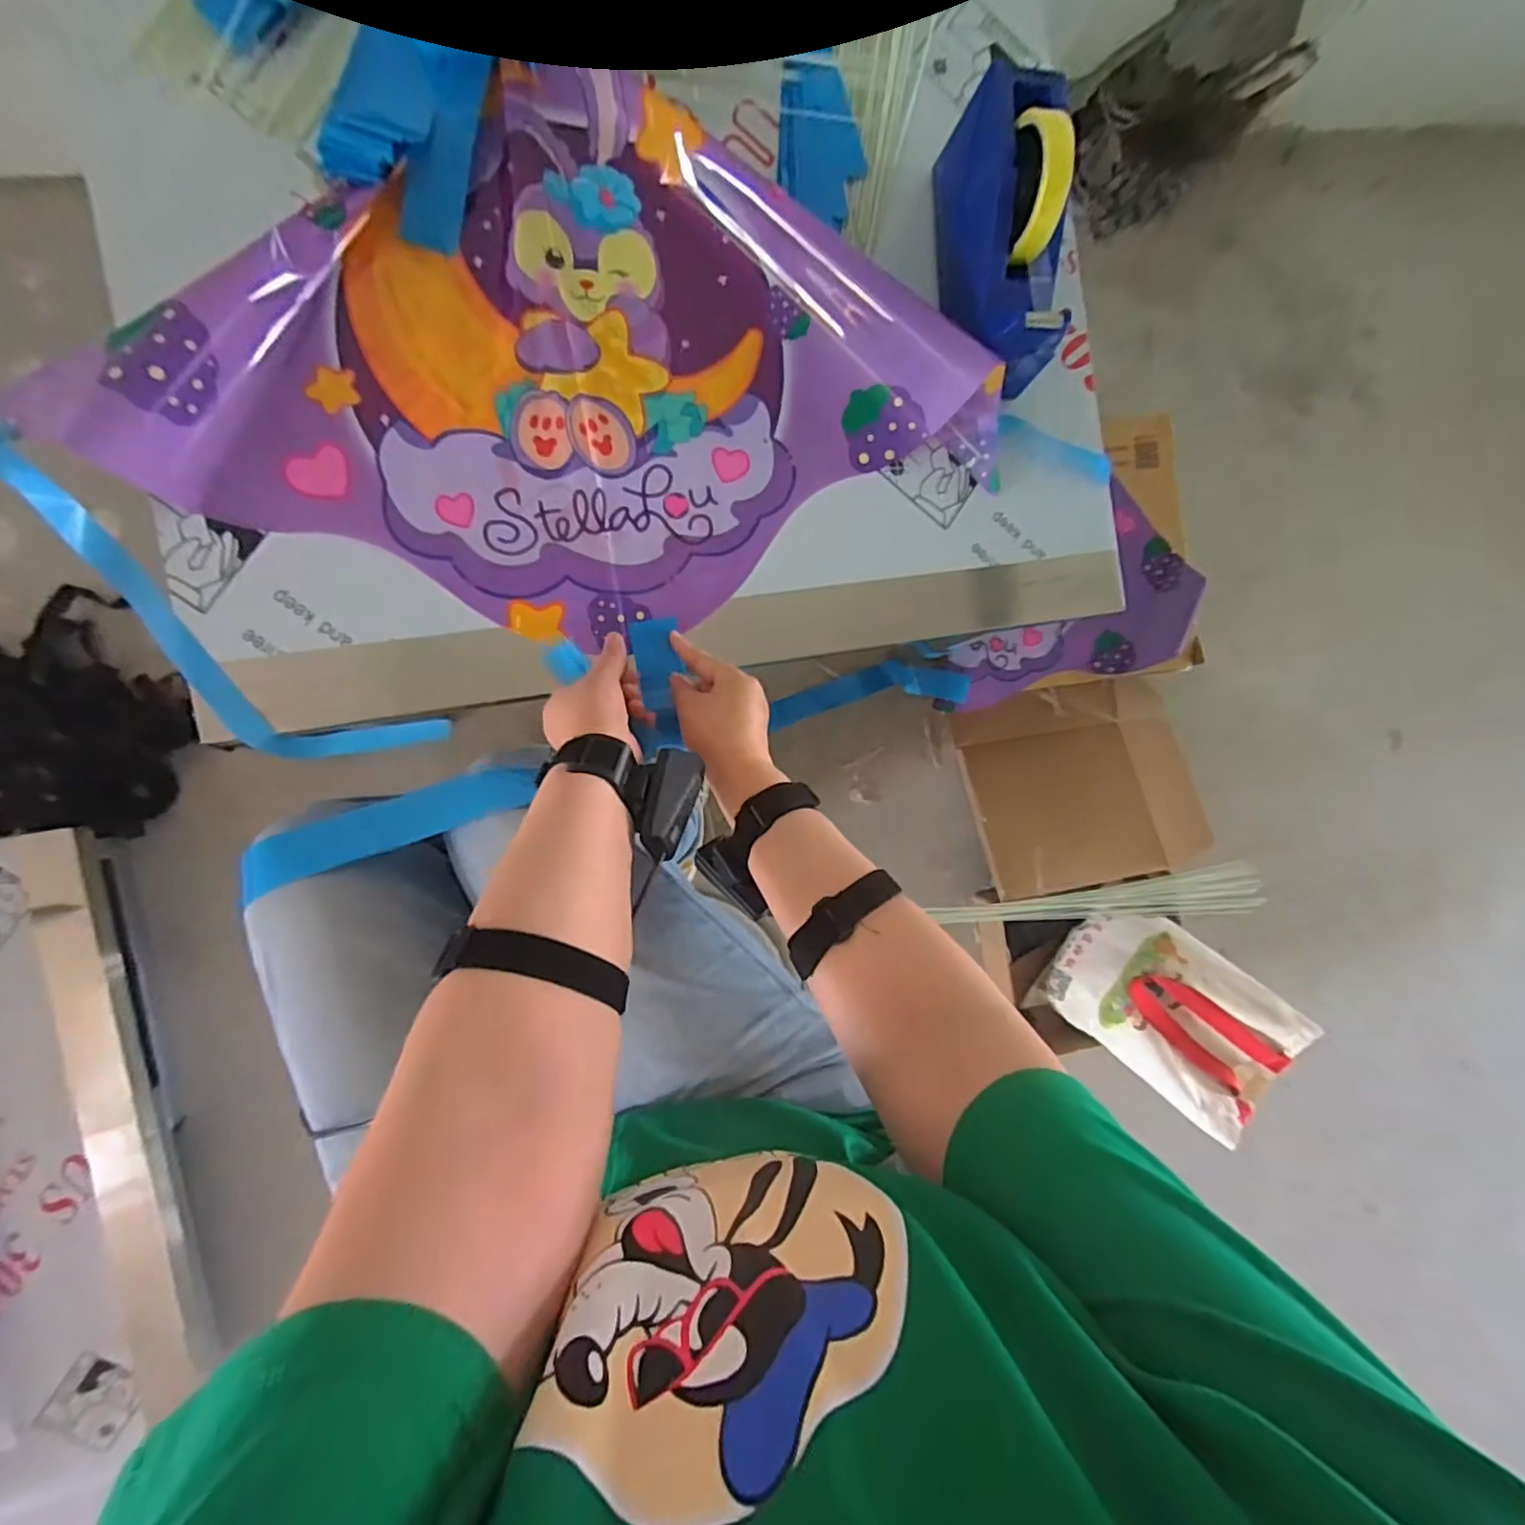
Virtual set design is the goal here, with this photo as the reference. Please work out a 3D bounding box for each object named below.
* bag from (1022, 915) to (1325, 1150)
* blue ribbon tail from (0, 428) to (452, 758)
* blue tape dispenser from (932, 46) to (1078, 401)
[{"bbox_3d":[0.639,0.387,1.009,0.347,0.077,0.231,36,86,15],"label":"bag"},{"bbox_3d":[-0.416,-0.097,0.510,0.083,0.101,0.342,-46,122,-6],"label":"blue ribbon tail"},{"bbox_3d":[0.197,-0.425,0.520,0.068,0.115,0.204,-4,92,-10],"label":"blue tape dispenser"}]

